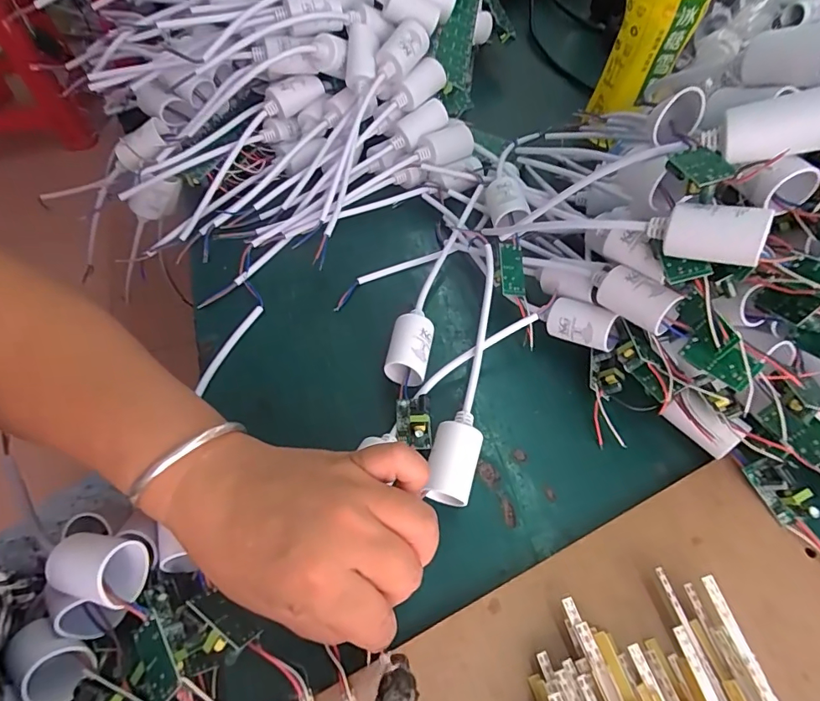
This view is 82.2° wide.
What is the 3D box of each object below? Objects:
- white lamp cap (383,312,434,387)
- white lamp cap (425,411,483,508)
[{"bbox_3d":[0.000,0.000,0.326,0.028,0.028,0.044,10,57,4],"label":"white lamp cap"},{"bbox_3d":[0.027,0.065,0.286,0.028,0.029,0.053,15,58,7],"label":"white lamp cap"}]

